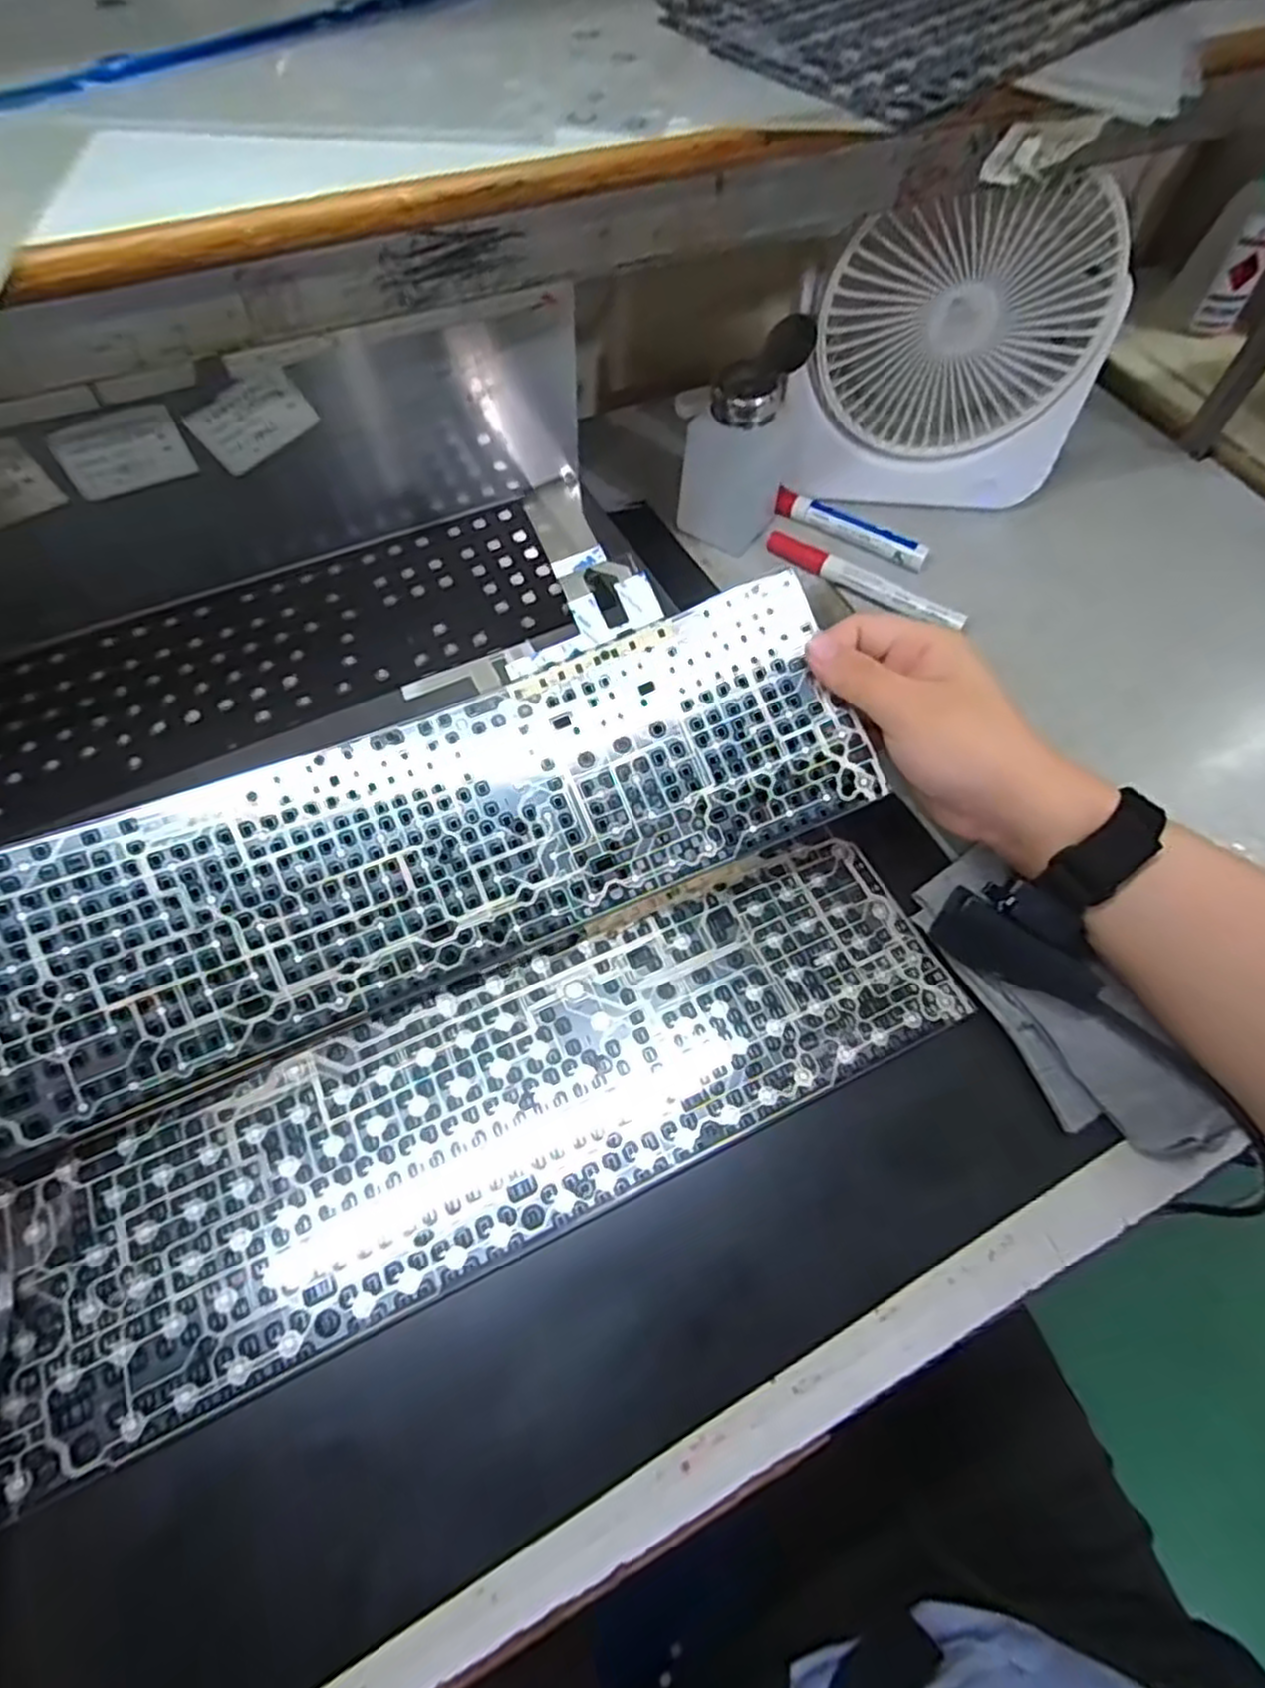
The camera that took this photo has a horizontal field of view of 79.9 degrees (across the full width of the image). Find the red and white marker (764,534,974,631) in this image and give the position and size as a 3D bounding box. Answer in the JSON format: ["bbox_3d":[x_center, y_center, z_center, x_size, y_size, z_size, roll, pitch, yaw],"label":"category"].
[{"bbox_3d":[0.149,-0.171,0.492,0.138,0.014,0.012,33,64,17],"label":"red and white marker"}]

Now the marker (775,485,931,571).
[{"bbox_3d":[0.148,-0.214,0.513,0.108,0.013,0.015,33,64,17],"label":"marker"}]

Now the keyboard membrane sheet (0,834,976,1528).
[{"bbox_3d":[-0.054,0.111,0.335,0.415,0.004,0.115,-22,62,-14],"label":"keyboard membrane sheet"}]

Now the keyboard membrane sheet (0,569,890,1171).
[{"bbox_3d":[-0.095,0.001,0.344,0.409,0.027,0.121,-22,87,-9],"label":"keyboard membrane sheet"}]

